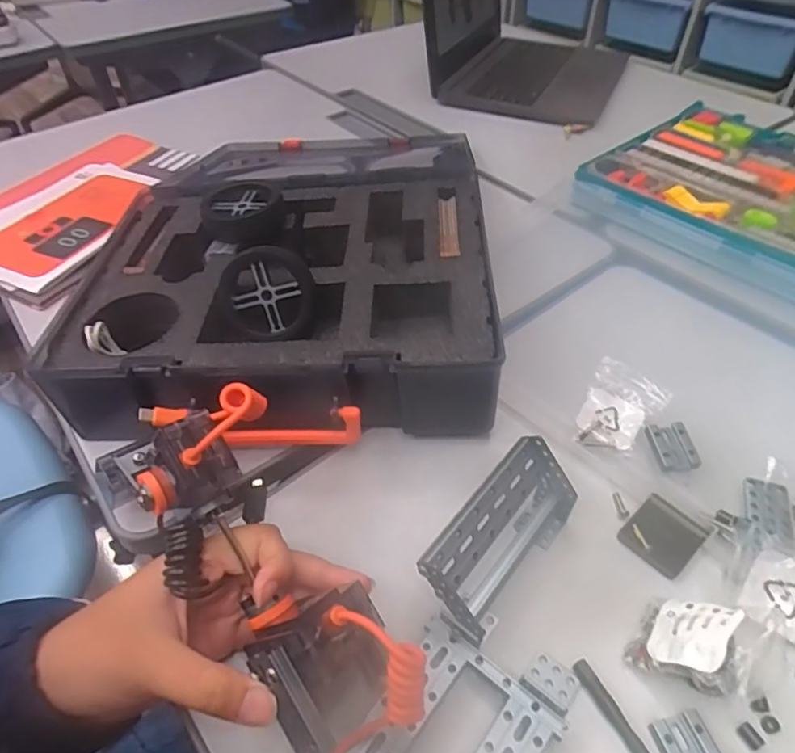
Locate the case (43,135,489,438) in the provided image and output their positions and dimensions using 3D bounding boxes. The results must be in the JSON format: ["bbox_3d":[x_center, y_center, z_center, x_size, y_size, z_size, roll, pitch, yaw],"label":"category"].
[{"bbox_3d":[-0.083,-0.085,0.459,0.301,0.097,0.326,-2,47,4],"label":"case"}]

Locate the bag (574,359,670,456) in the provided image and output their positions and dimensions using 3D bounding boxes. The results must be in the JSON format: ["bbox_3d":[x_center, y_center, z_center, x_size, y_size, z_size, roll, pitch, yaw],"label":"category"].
[{"bbox_3d":[0.152,0.024,0.381,0.048,0.020,0.067,23,53,24],"label":"bag"}]

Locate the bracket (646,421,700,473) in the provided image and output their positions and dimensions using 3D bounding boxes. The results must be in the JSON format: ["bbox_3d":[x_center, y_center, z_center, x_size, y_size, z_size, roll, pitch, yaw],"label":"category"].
[{"bbox_3d":[0.181,0.046,0.366,0.025,0.008,0.033,-8,47,-2],"label":"bracket"}]

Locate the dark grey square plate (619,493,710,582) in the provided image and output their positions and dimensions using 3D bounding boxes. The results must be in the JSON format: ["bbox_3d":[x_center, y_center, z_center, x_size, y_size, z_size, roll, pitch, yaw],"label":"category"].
[{"bbox_3d":[0.159,0.094,0.332,0.042,0.004,0.037,-35,53,-24],"label":"dark grey square plate"}]

